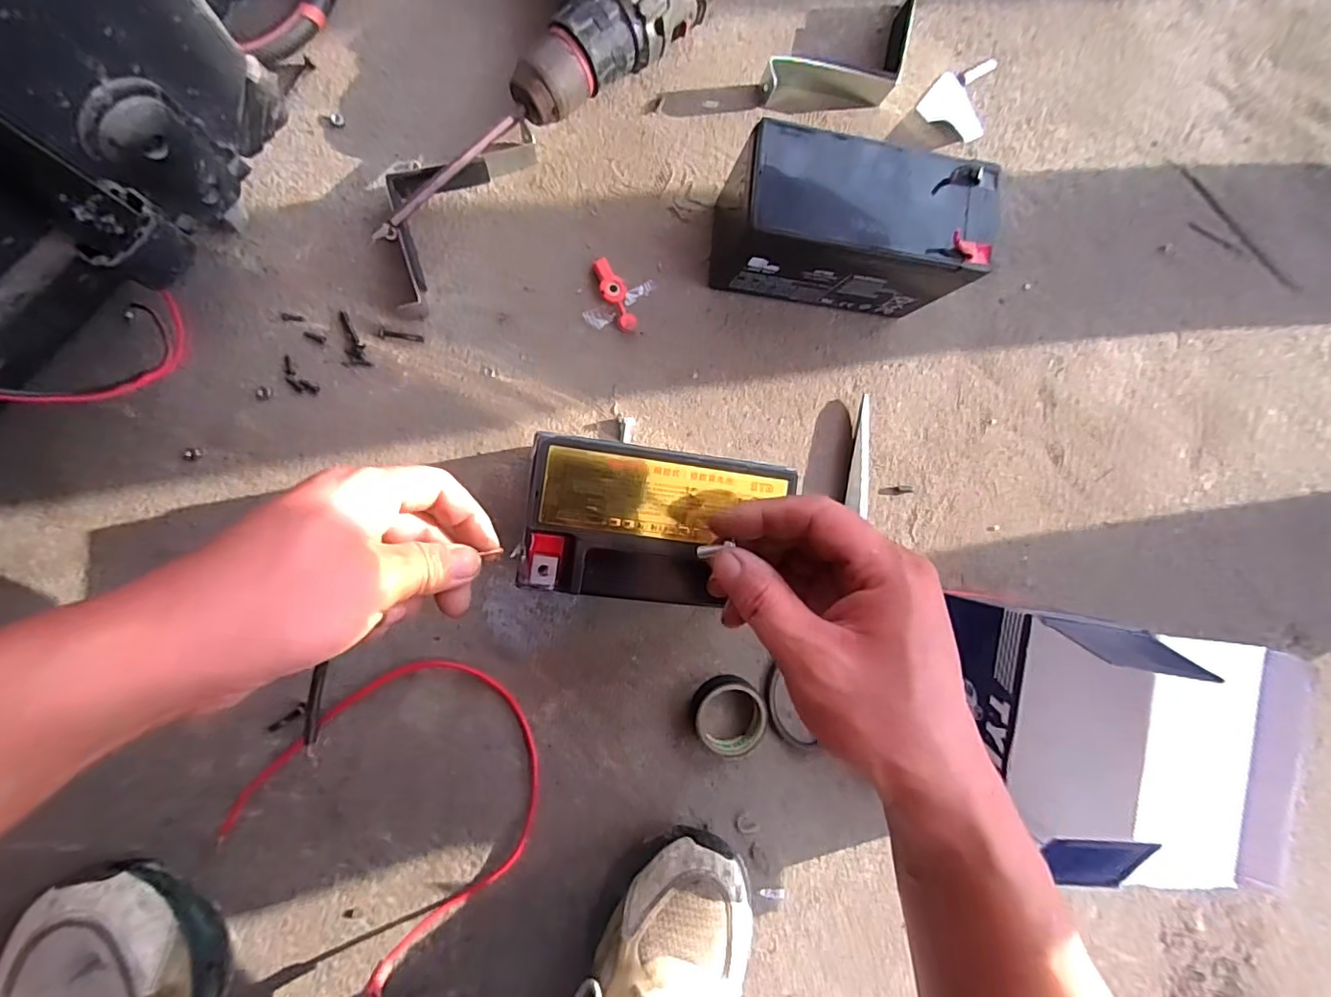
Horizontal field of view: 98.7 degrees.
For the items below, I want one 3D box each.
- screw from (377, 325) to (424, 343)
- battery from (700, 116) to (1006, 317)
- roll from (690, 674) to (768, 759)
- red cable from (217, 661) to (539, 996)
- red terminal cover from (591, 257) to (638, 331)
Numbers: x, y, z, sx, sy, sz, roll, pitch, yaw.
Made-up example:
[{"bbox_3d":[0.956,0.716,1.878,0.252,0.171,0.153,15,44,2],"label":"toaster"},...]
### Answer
[{"bbox_3d":[-0.167,-0.103,0.359,0.027,0.004,0.007,8,91,-9],"label":"screw"},{"bbox_3d":[0.112,-0.168,0.361,0.153,0.093,0.068,6,91,-9],"label":"battery"},{"bbox_3d":[0.045,0.151,0.394,0.053,0.017,0.049,0,92,-9],"label":"roll"},{"bbox_3d":[-0.159,0.193,0.354,0.170,0.043,0.155,0,92,-9],"label":"red cable"},{"bbox_3d":[-0.034,-0.137,0.383,0.017,0.009,0.051,-28,96,-7],"label":"red terminal cover"}]

